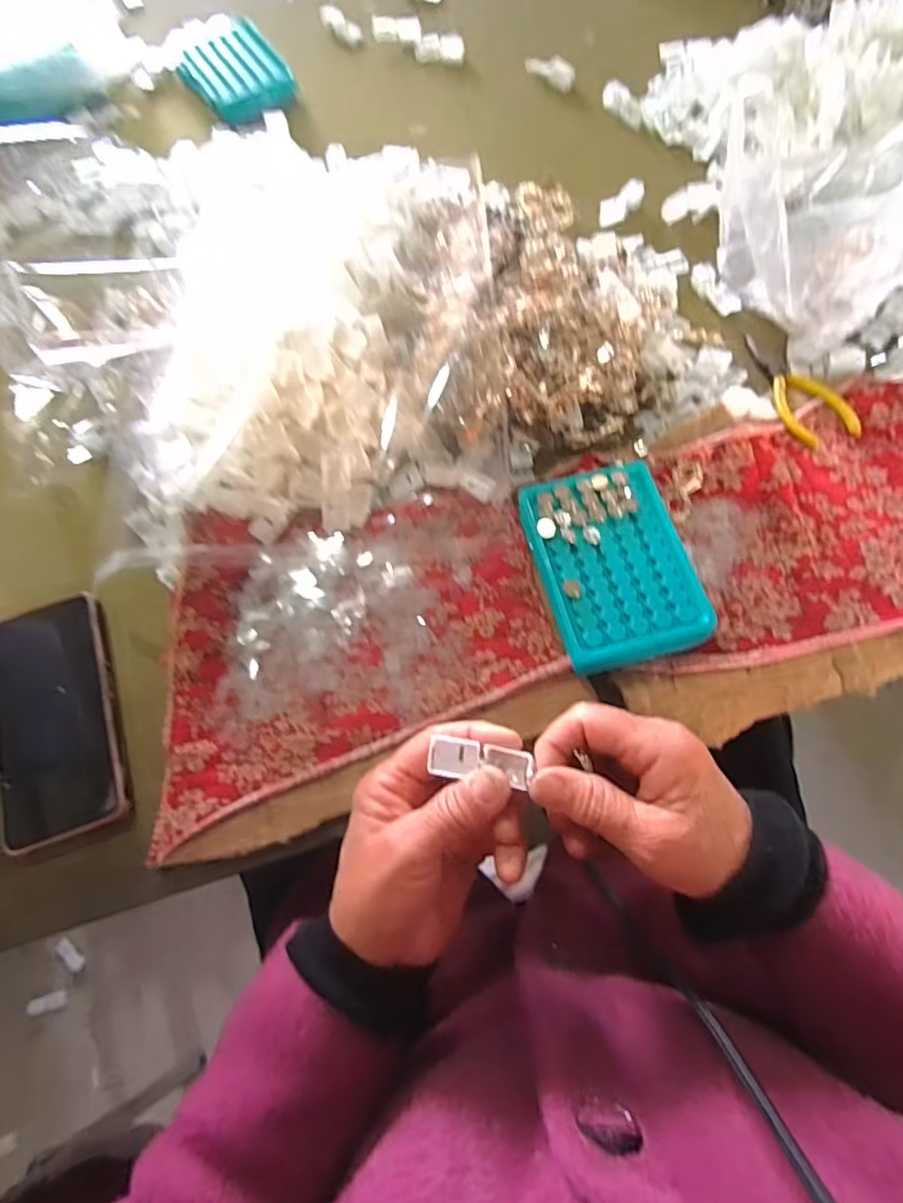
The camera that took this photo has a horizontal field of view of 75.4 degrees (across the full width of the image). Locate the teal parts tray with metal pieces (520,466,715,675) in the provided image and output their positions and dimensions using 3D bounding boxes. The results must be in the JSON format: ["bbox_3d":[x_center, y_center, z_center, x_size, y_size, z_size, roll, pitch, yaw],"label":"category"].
[{"bbox_3d":[0.111,-0.025,0.406,0.096,0.031,0.134,-15,67,-3],"label":"teal parts tray with metal pieces"}]

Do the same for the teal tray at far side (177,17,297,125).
[{"bbox_3d":[-0.238,-0.592,0.656,0.096,0.030,0.137,-37,70,-12],"label":"teal tray at far side"}]

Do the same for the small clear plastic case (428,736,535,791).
[{"bbox_3d":[0.015,0.082,0.301,0.054,0.011,0.017,6,67,18],"label":"small clear plastic case"}]

